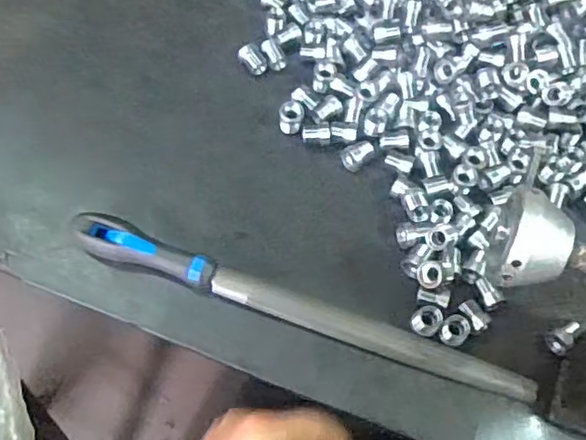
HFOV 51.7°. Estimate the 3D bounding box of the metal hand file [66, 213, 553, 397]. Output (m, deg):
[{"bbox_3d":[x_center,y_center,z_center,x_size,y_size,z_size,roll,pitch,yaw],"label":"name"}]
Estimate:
[{"bbox_3d":[0.007,0.066,0.448,0.351,0.029,0.025,19,66,6],"label":"metal hand file"}]

